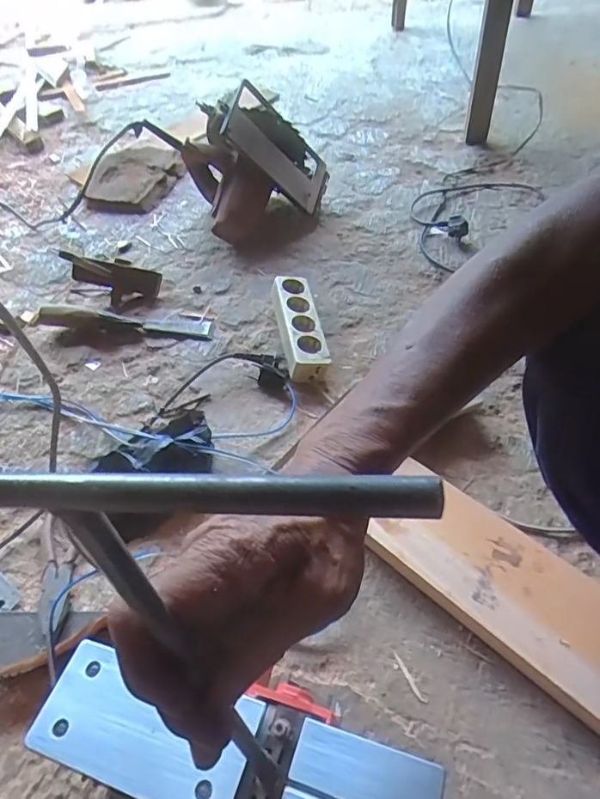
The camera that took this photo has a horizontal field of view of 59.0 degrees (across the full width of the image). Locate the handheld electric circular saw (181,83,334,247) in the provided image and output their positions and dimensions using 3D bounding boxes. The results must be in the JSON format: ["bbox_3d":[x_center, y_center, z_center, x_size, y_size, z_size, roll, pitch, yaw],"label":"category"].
[{"bbox_3d":[-0.076,-0.444,0.995,0.249,0.222,0.159,-25,52,-17],"label":"handheld electric circular saw"}]

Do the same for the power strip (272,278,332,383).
[{"bbox_3d":[0.002,-0.112,0.824,0.063,0.053,0.198,-9,49,-4],"label":"power strip"}]

